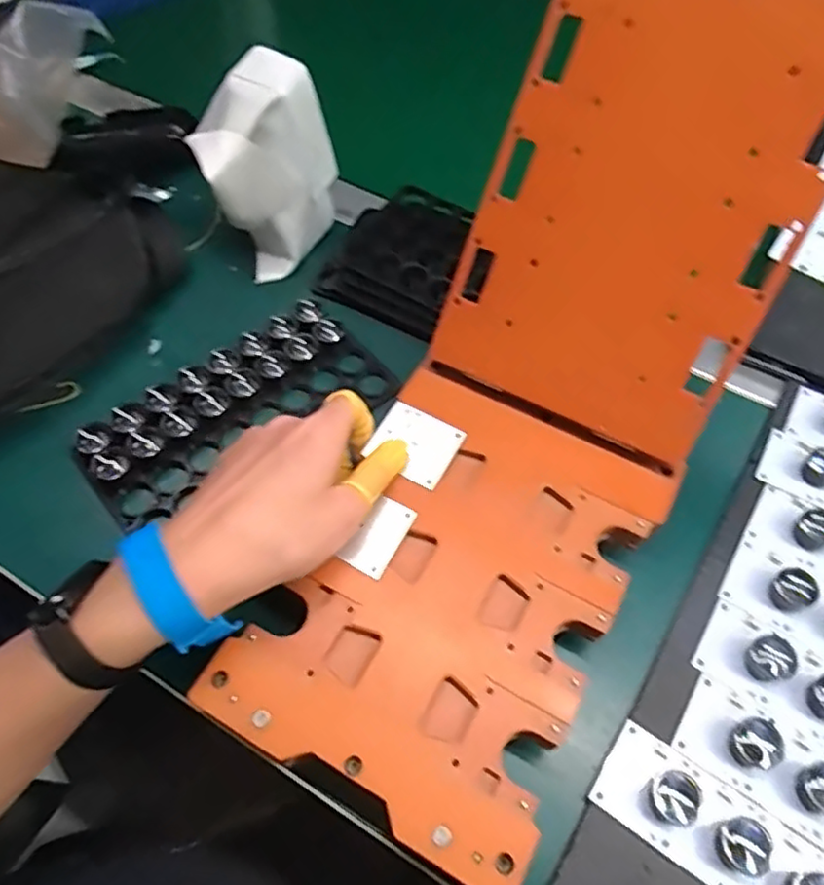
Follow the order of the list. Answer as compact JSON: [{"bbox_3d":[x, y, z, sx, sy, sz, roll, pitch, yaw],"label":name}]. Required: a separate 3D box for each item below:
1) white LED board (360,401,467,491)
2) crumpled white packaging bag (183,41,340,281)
[{"bbox_3d":[0.002,0.001,0.387,0.048,0.005,0.044,26,63,14],"label":"white LED board"},{"bbox_3d":[-0.109,-0.197,0.467,0.083,0.110,0.096,22,62,12],"label":"crumpled white packaging bag"}]

